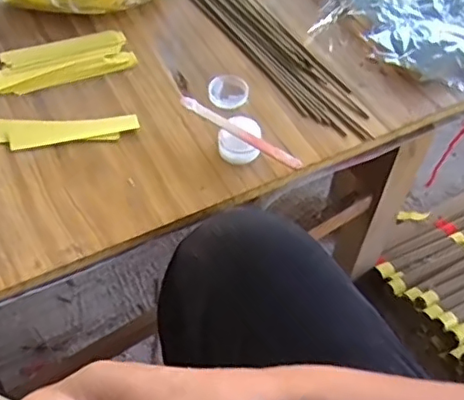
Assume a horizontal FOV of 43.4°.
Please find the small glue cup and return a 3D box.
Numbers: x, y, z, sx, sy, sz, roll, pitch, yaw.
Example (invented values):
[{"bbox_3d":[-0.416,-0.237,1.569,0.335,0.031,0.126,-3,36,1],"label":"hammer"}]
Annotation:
[{"bbox_3d":[0.006,-0.052,0.512,0.037,0.027,0.035,2,54,-2],"label":"small glue cup"}]

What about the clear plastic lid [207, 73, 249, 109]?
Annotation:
[{"bbox_3d":[-0.005,-0.108,0.560,0.039,0.007,0.045,-21,58,-18],"label":"clear plastic lid"}]

